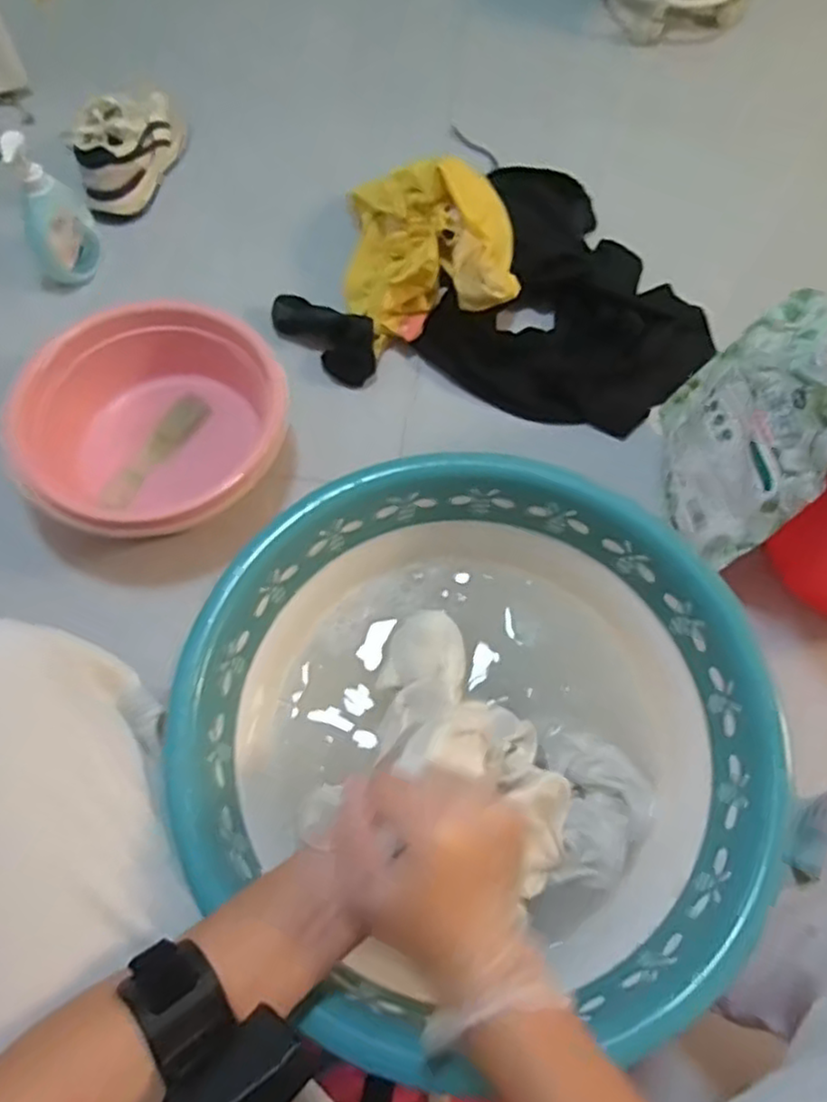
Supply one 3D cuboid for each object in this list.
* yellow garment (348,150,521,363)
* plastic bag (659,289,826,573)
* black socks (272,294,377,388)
[{"bbox_3d":[0.007,-0.450,1.016,0.223,0.105,0.284,-16,67,-8],"label":"yellow garment"},{"bbox_3d":[0.366,-0.134,0.793,0.086,0.259,0.229,8,66,3],"label":"plastic bag"},{"bbox_3d":[-0.123,-0.300,1.000,0.163,0.069,0.073,36,70,14],"label":"black socks"}]

